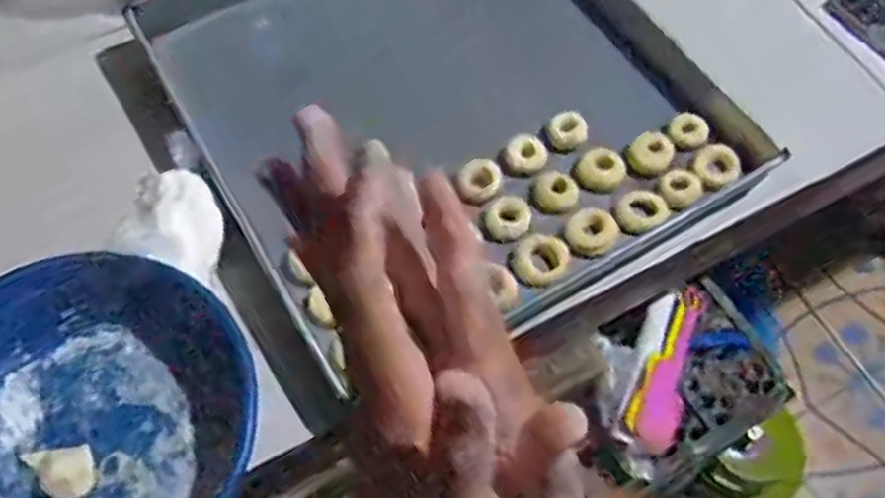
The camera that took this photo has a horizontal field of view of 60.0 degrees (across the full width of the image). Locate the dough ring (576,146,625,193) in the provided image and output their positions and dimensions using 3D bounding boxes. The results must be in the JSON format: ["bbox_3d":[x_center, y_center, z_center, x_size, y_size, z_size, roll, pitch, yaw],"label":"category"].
[{"bbox_3d":[0.147,-0.074,0.711,0.042,0.019,0.037,22,65,11],"label":"dough ring"}]

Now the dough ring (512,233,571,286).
[{"bbox_3d":[0.087,0.008,0.675,0.047,0.023,0.047,0,63,0],"label":"dough ring"}]

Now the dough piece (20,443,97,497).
[{"bbox_3d":[-0.286,0.168,0.571,0.049,0.015,0.040,-11,63,-5],"label":"dough piece"}]

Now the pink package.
[{"bbox_3d":[0.226,0.113,0.779,0.062,0.031,0.186,20,65,10],"label":"pink package"}]

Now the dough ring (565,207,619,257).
[{"bbox_3d":[0.135,-0.016,0.690,0.047,0.016,0.039,-10,63,-5],"label":"dough ring"}]

